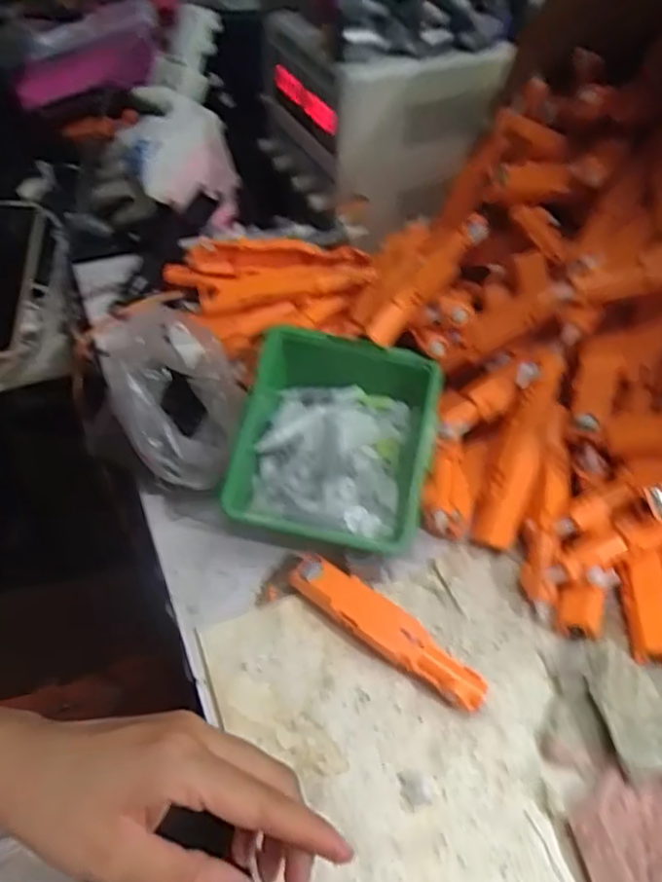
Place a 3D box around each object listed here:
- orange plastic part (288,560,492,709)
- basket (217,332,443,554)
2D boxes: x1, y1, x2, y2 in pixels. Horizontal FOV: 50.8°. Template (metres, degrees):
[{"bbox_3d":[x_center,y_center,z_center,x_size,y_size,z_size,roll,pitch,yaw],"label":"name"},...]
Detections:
[{"bbox_3d":[0.031,0.107,0.389,0.121,0.021,0.023,32,57,19],"label":"orange plastic part"},{"bbox_3d":[0.004,0.002,0.427,0.118,0.043,0.127,10,70,-1],"label":"basket"}]

